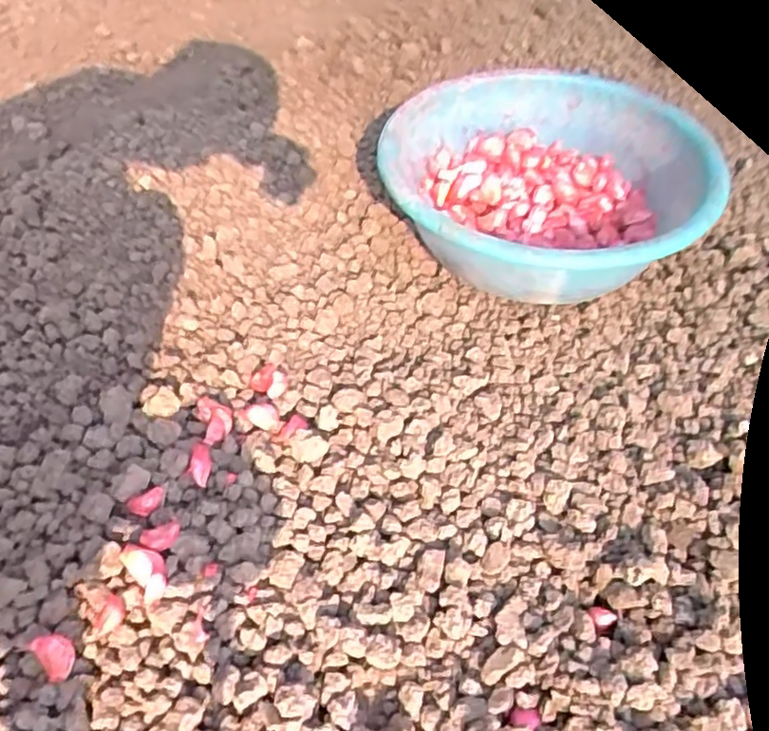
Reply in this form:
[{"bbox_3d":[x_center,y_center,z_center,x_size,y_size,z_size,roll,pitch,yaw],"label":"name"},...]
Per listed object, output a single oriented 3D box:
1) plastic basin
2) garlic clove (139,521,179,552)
[{"bbox_3d":[0.153,-0.172,0.663,0.299,0.110,0.303,-1,50,-2],"label":"plastic basin"},{"bbox_3d":[-0.156,0.122,0.465,0.027,0.017,0.018,-24,54,-20],"label":"garlic clove"}]

